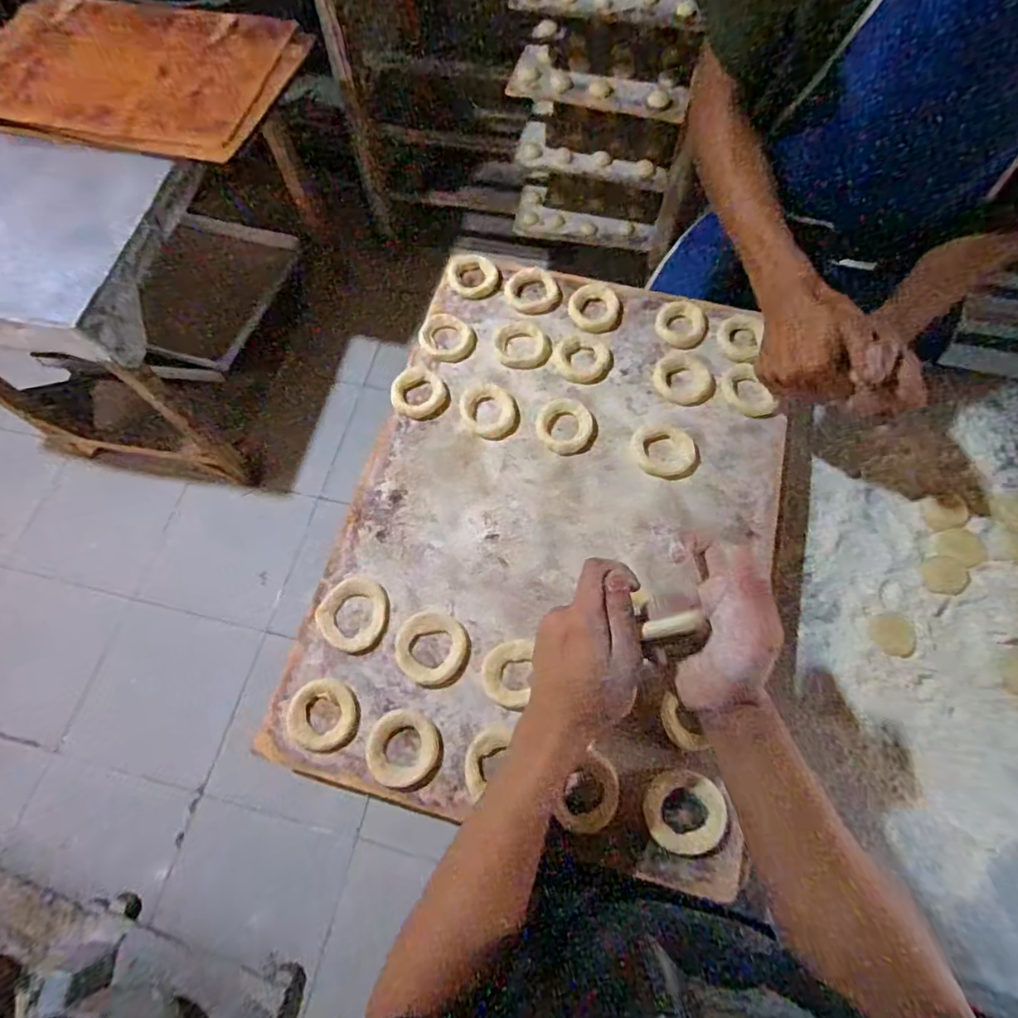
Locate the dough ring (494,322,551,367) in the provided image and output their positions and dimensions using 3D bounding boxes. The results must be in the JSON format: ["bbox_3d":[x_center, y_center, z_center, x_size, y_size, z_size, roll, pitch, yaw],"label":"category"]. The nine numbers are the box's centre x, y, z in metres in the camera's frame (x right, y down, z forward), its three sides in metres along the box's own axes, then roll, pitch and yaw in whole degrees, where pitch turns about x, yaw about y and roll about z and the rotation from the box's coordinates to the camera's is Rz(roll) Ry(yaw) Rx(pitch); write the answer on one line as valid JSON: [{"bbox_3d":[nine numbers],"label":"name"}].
[{"bbox_3d":[0.016,-0.191,0.651,0.062,0.008,0.067,-17,68,-5],"label":"dough ring"}]

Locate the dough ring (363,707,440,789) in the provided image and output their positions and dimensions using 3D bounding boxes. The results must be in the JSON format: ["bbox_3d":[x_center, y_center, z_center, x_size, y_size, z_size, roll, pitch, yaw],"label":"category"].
[{"bbox_3d":[-0.092,0.205,0.482,0.060,0.012,0.060,-1,68,2],"label":"dough ring"}]

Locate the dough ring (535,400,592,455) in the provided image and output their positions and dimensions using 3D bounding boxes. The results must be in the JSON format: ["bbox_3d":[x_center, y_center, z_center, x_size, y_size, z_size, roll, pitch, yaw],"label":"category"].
[{"bbox_3d":[0.059,-0.089,0.600,0.060,0.010,0.059,-1,68,2],"label":"dough ring"}]

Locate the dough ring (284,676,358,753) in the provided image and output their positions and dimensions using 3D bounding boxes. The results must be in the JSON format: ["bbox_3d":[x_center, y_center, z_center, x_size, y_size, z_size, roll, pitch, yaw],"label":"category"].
[{"bbox_3d":[-0.166,0.182,0.499,0.062,0.009,0.057,-1,68,2],"label":"dough ring"}]

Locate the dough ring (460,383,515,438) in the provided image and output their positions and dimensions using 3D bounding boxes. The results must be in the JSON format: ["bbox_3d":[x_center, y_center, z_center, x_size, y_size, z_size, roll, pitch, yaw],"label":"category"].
[{"bbox_3d":[-0.022,-0.110,0.611,0.055,0.009,0.065,-41,72,-13],"label":"dough ring"}]

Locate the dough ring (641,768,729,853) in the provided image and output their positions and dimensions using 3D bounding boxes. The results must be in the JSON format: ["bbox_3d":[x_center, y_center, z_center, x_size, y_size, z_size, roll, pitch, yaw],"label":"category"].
[{"bbox_3d":[0.147,0.252,0.465,0.064,0.008,0.062,-1,68,2],"label":"dough ring"}]

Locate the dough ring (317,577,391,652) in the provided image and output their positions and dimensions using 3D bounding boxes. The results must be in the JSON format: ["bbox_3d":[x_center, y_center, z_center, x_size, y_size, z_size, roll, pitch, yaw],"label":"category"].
[{"bbox_3d":[-0.147,0.098,0.531,0.065,0.007,0.066,-1,68,2],"label":"dough ring"}]

